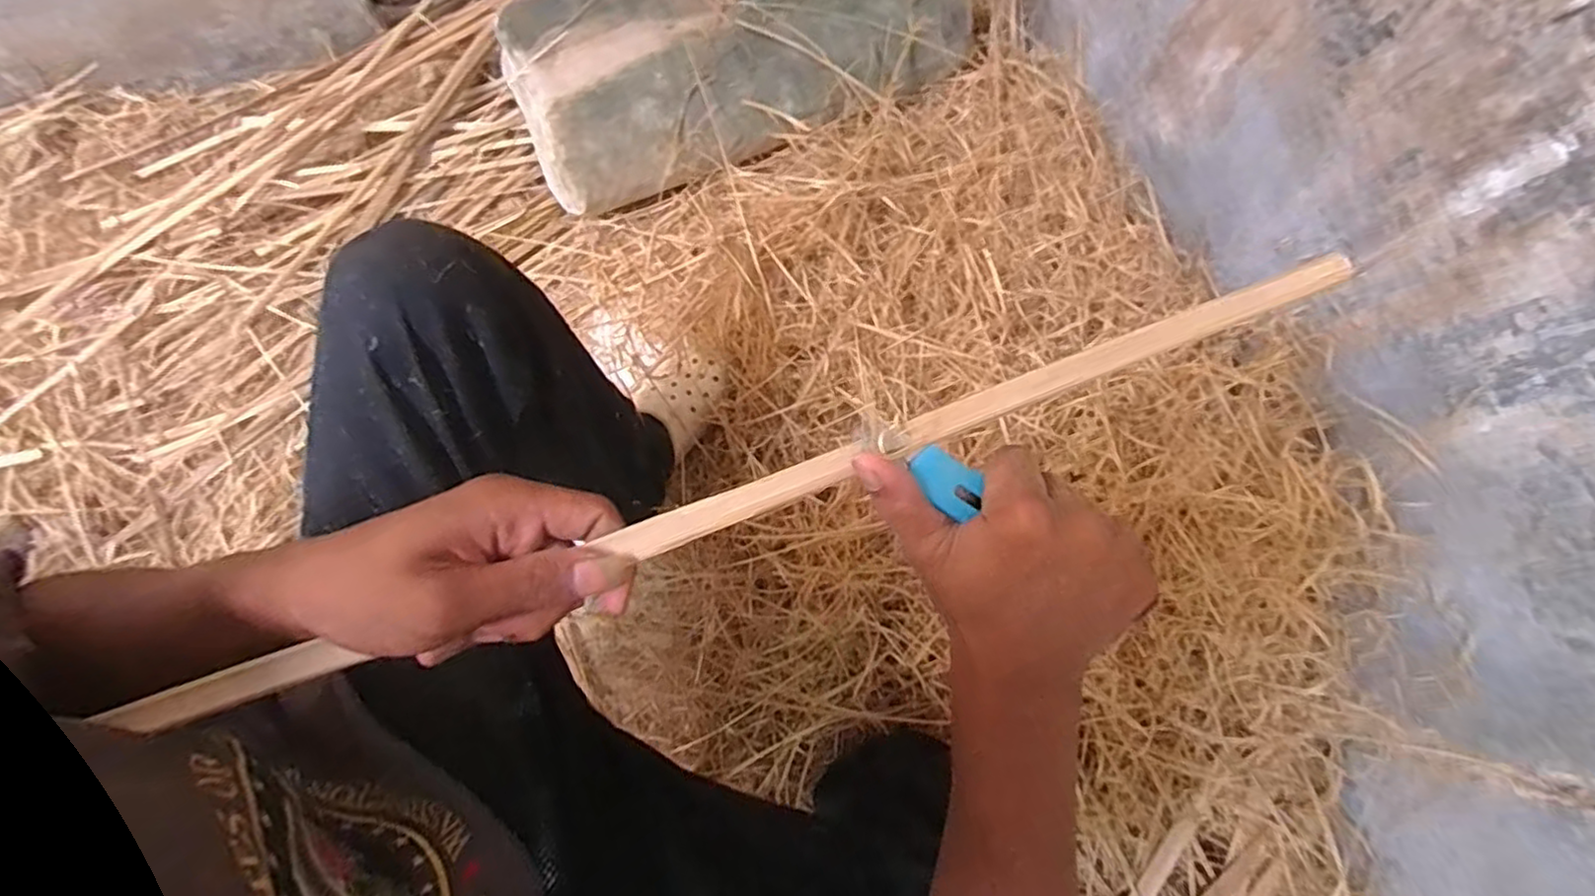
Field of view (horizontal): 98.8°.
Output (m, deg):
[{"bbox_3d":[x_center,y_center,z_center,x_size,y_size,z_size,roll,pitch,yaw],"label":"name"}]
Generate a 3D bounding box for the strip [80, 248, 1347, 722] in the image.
[{"bbox_3d":[-0.013,0.018,0.284,0.524,0.012,0.018,-21,78,-3],"label":"strip"}]

